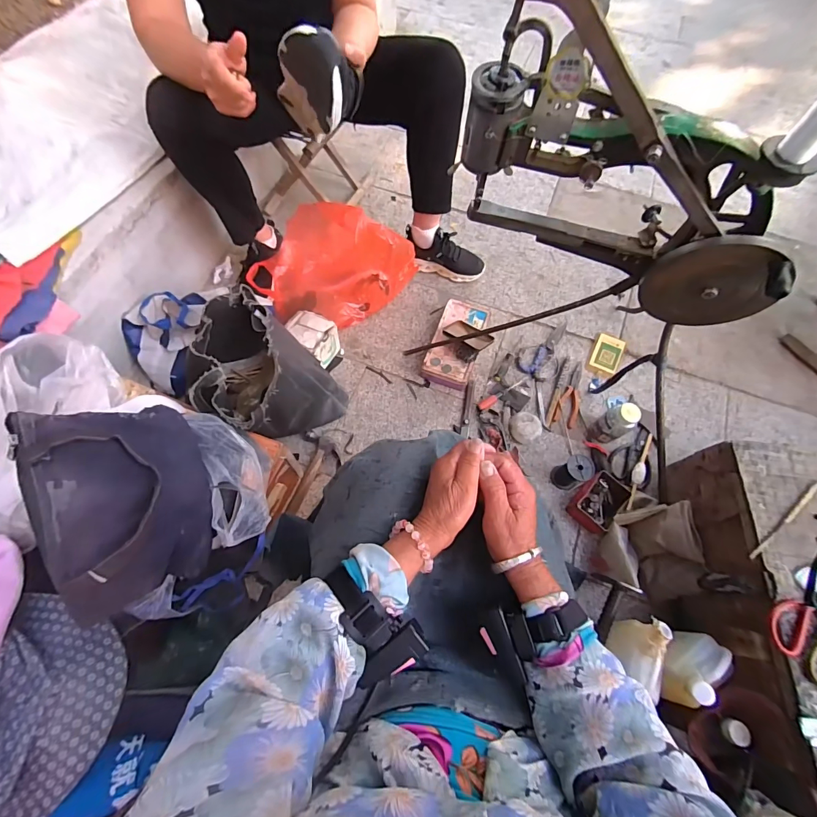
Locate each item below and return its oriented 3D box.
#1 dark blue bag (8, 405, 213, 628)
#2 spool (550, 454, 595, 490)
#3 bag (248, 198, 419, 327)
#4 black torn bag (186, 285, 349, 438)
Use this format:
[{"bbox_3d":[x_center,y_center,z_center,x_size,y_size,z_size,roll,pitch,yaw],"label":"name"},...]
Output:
[{"bbox_3d":[-0.364,0.114,0.503,0.189,0.068,0.259,-12,67,-40],"label":"dark blue bag"},{"bbox_3d":[0.358,0.136,0.839,0.070,0.087,0.057,-27,70,-13],"label":"spool"},{"bbox_3d":[-0.188,-0.338,0.947,0.392,0.242,0.181,7,66,1],"label":"bag"},{"bbox_3d":[-0.314,-0.075,0.810,0.240,0.254,0.310,-41,73,-18],"label":"black torn bag"}]

